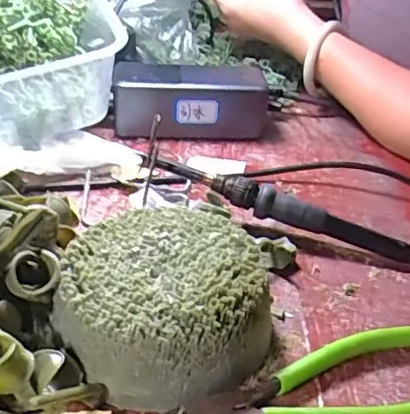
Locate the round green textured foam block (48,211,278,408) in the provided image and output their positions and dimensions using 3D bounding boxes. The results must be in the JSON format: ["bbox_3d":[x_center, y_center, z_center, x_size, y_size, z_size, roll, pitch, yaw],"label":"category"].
[{"bbox_3d":[-0.019,0.047,0.282,0.101,0.046,0.095,4,33,-2],"label":"round green textured foam block"}]

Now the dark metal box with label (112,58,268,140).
[{"bbox_3d":[-0.012,-0.091,0.482,0.127,0.055,0.040,5,33,-1],"label":"dark metal box with label"}]

